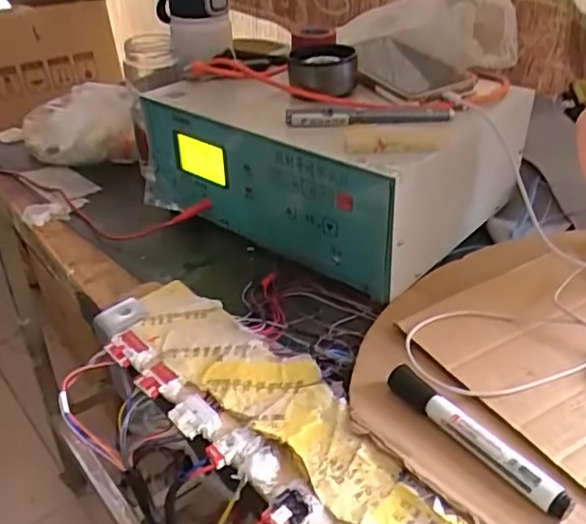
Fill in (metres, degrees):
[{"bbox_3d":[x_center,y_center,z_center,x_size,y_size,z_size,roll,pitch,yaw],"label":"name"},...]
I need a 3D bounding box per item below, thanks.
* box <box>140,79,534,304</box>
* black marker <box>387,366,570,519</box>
[{"bbox_3d":[0.020,-0.122,0.629,0.327,0.112,0.239,23,40,32],"label":"box"},{"bbox_3d":[0.111,0.108,0.377,0.017,0.015,0.131,-22,39,-28],"label":"black marker"}]

